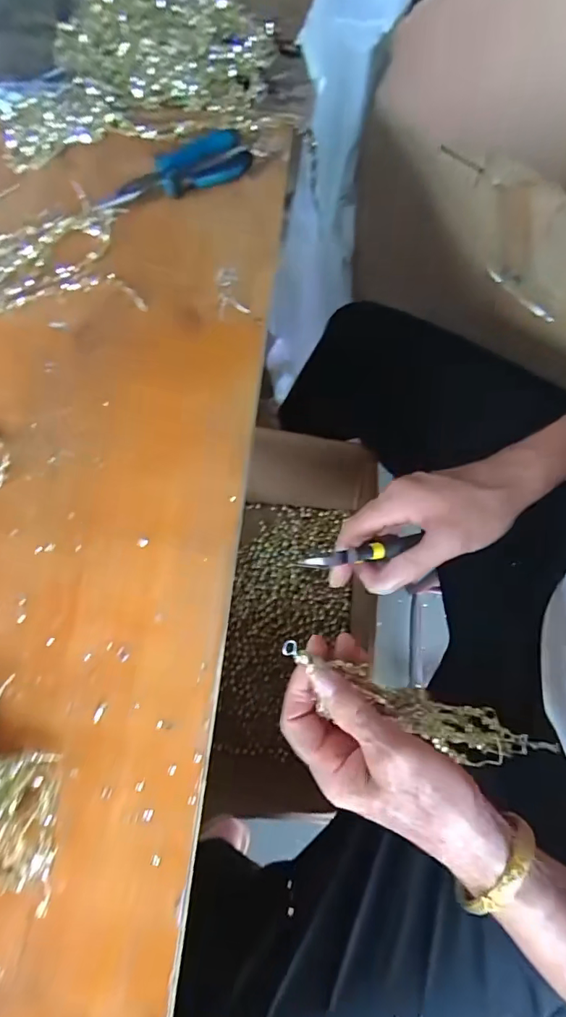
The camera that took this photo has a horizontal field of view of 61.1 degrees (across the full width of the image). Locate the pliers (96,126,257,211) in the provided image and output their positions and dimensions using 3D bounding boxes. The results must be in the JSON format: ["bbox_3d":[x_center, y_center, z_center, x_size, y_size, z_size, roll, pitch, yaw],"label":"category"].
[{"bbox_3d":[-0.103,-0.319,0.452,0.144,0.016,0.057,-28,72,-7],"label":"pliers"}]

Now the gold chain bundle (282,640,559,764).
[{"bbox_3d":[0.097,0.137,0.321,0.229,0.048,0.038,32,71,-29],"label":"gold chain bundle"}]

